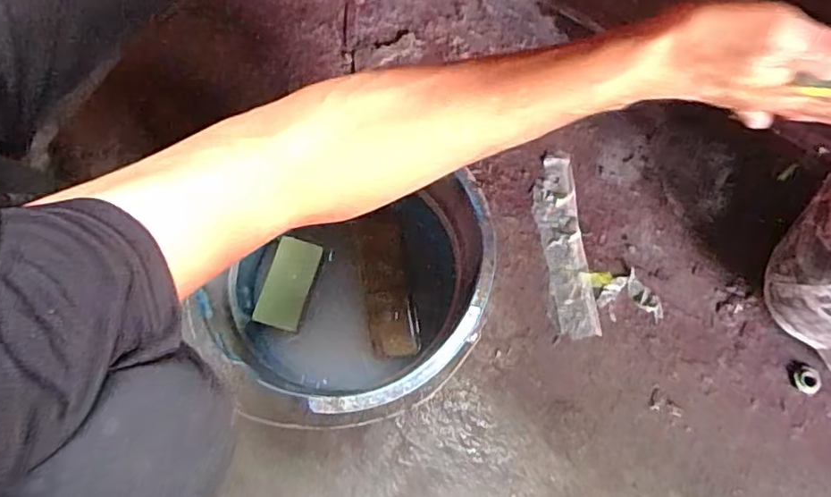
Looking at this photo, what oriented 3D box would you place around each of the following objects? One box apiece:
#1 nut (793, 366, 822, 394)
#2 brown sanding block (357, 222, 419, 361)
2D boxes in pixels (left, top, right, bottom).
[{"bbox_3d":[0.494,0.166,0.723,0.033,0.008,0.032,0,69,0],"label":"nut"},{"bbox_3d":[-0.032,0.044,0.627,0.048,0.021,0.148,-9,76,-1],"label":"brown sanding block"}]

